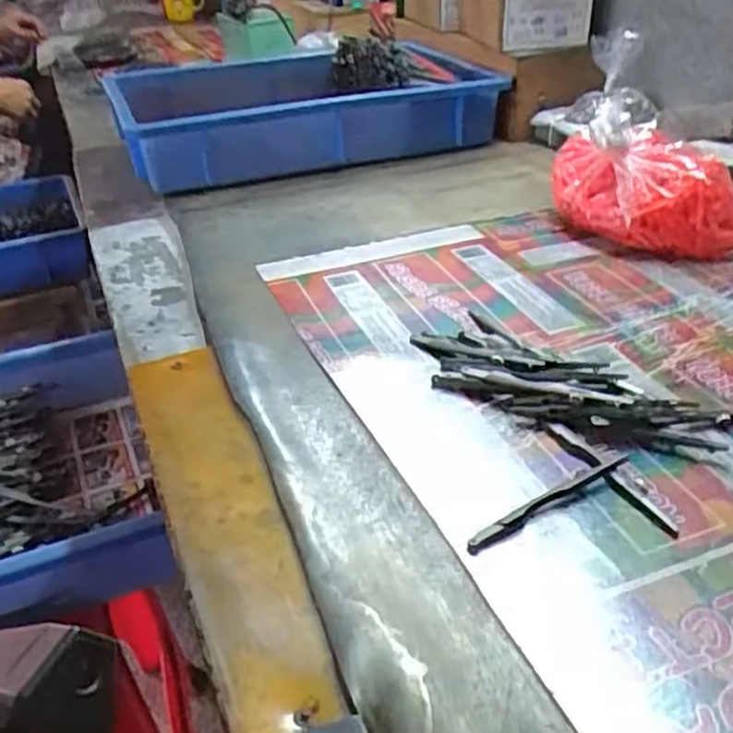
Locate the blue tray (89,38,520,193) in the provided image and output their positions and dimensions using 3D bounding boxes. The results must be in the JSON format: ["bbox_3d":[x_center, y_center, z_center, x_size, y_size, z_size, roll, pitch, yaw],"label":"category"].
[{"bbox_3d":[-0.084,-0.317,0.880,0.409,0.097,0.310,-15,35,-17],"label":"blue tray"}]

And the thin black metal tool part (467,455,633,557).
[{"bbox_3d":[0.090,0.066,0.362,0.100,0.007,0.010,-21,37,-25],"label":"thin black metal tool part"}]

